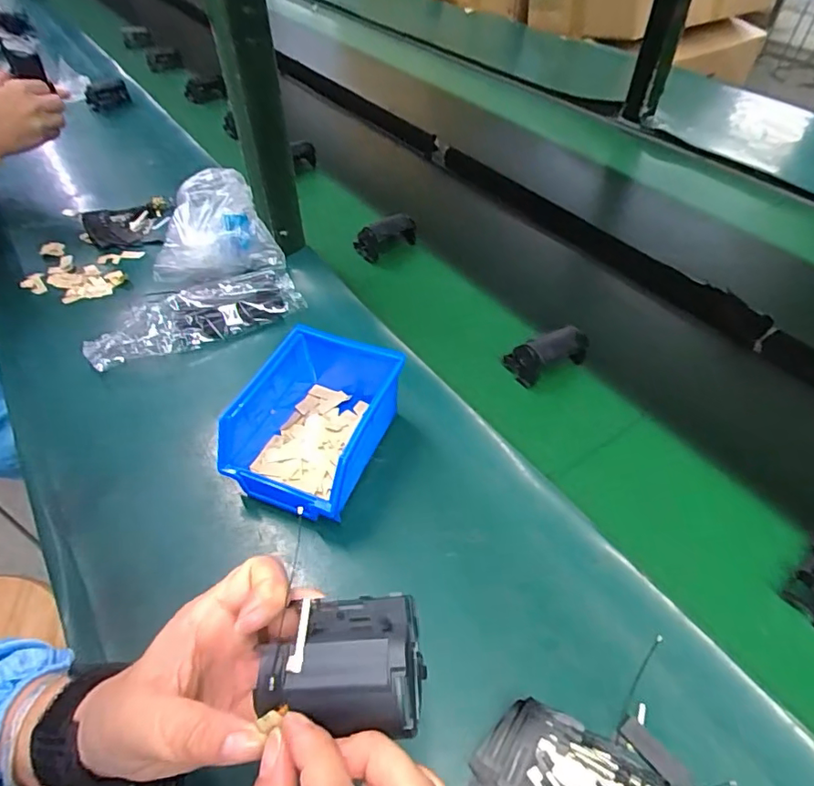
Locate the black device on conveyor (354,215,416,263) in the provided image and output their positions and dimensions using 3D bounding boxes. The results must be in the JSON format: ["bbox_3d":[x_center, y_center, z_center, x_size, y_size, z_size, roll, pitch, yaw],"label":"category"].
[{"bbox_3d":[-0.027,-0.198,0.677,0.080,0.041,0.029,-25,51,-1],"label":"black device on conveyor"}]

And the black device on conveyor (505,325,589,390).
[{"bbox_3d":[0.140,-0.036,0.525,0.074,0.040,0.034,-13,49,-9],"label":"black device on conveyor"}]

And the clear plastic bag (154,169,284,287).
[{"bbox_3d":[-0.226,-0.190,0.613,0.143,0.091,0.082,-12,50,-10],"label":"clear plastic bag"}]

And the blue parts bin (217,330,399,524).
[{"bbox_3d":[-0.074,0.026,0.451,0.110,0.079,0.147,18,52,18],"label":"blue parts bin"}]

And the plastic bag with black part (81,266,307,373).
[{"bbox_3d":[-0.231,-0.084,0.582,0.222,0.035,0.082,-20,51,-15],"label":"plastic bag with black part"}]

